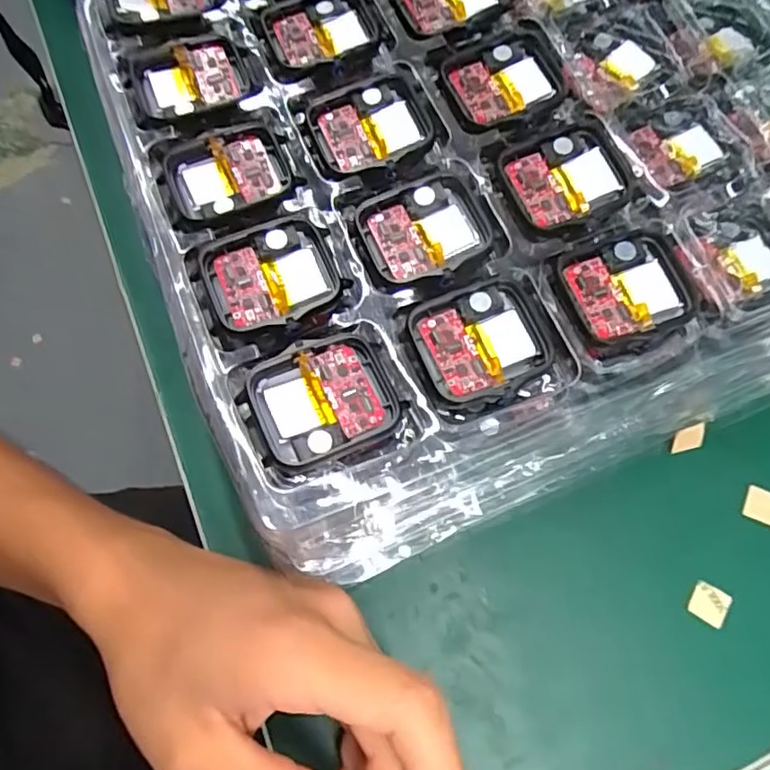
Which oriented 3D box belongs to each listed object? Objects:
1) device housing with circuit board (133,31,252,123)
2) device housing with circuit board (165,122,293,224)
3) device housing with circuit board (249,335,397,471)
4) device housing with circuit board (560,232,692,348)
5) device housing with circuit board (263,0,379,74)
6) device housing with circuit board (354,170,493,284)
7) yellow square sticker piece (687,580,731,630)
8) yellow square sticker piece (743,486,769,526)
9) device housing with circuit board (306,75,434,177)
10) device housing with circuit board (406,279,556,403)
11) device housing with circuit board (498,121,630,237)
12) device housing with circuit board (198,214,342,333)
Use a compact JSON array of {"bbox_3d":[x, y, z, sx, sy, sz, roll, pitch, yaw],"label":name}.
[{"bbox_3d":[-0.075,-0.119,0.239,0.040,0.004,0.037,-21,72,-10],"label":"device housing with circuit board"},{"bbox_3d":[-0.057,-0.077,0.225,0.042,0.004,0.033,-23,72,-10],"label":"device housing with circuit board"},{"bbox_3d":[-0.019,0.005,0.194,0.043,0.006,0.035,-21,72,-10],"label":"device housing with circuit board"},{"bbox_3d":[0.085,-0.032,0.213,0.042,0.010,0.036,-16,71,-8],"label":"device housing with circuit board"},{"bbox_3d":[-0.024,-0.141,0.245,0.042,0.008,0.036,-19,71,-9],"label":"device housing with circuit board"},{"bbox_3d":[0.016,-0.054,0.216,0.044,0.006,0.035,-23,72,-10],"label":"device housing with circuit board"},{"bbox_3d":[0.142,0.096,0.270,0.016,0.004,0.015,32,75,8],"label":"yellow square sticker piece"},{"bbox_3d":[0.174,0.055,0.283,0.016,0.004,0.015,21,70,6],"label":"yellow square sticker piece"},{"bbox_3d":[-0.004,-0.096,0.230,0.042,0.010,0.034,-22,72,-10],"label":"device housing with circuit board"},{"bbox_3d":[0.033,-0.014,0.204,0.043,0.007,0.036,-23,72,-10],"label":"device housing with circuit board"},{"bbox_3d":[0.065,-0.072,0.223,0.037,0.017,0.037,-19,71,-9],"label":"device housing with circuit board"},{"bbox_3d":[-0.038,-0.036,0.210,0.042,0.009,0.036,-22,72,-10],"label":"device housing with circuit board"}]

